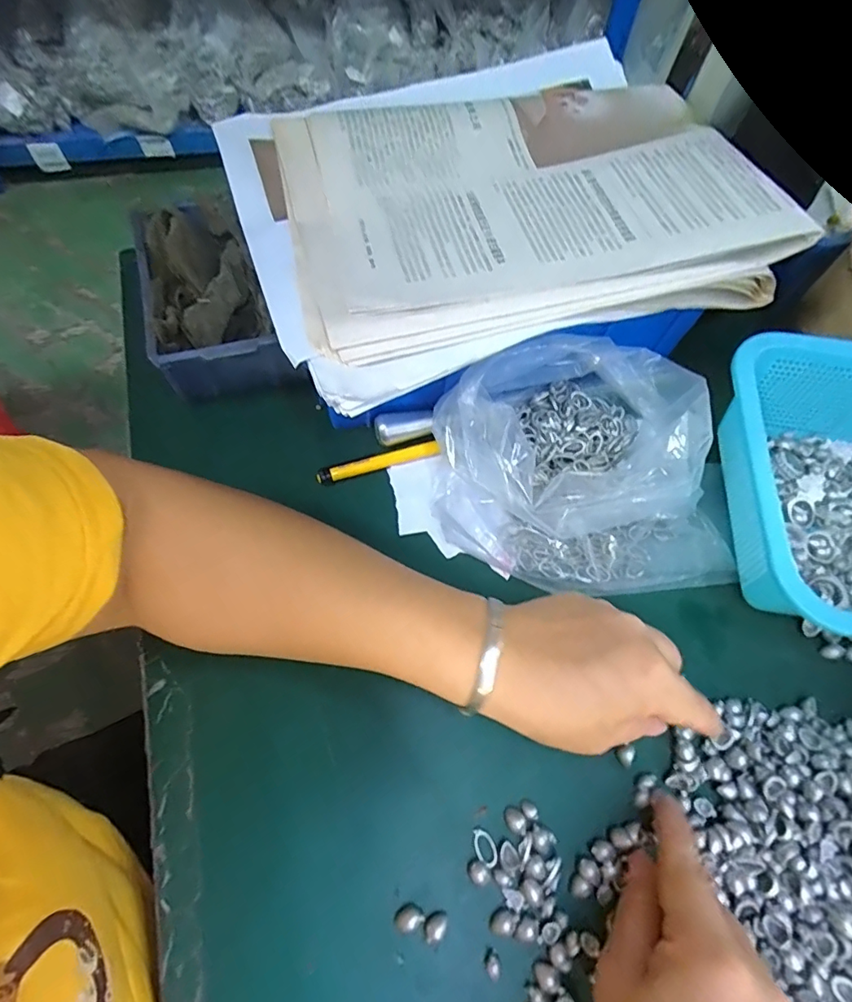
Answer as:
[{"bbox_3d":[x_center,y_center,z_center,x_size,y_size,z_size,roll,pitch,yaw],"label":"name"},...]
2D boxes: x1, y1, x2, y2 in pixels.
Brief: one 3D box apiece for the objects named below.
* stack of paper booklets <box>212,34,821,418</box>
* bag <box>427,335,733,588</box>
[{"bbox_3d":[0.038,-0.190,0.313,0.295,0.037,0.238,-20,65,-7],"label":"stack of paper booklets"},{"bbox_3d":[0.103,-0.022,0.316,0.188,0.089,0.145,-3,66,-5],"label":"bag"}]

